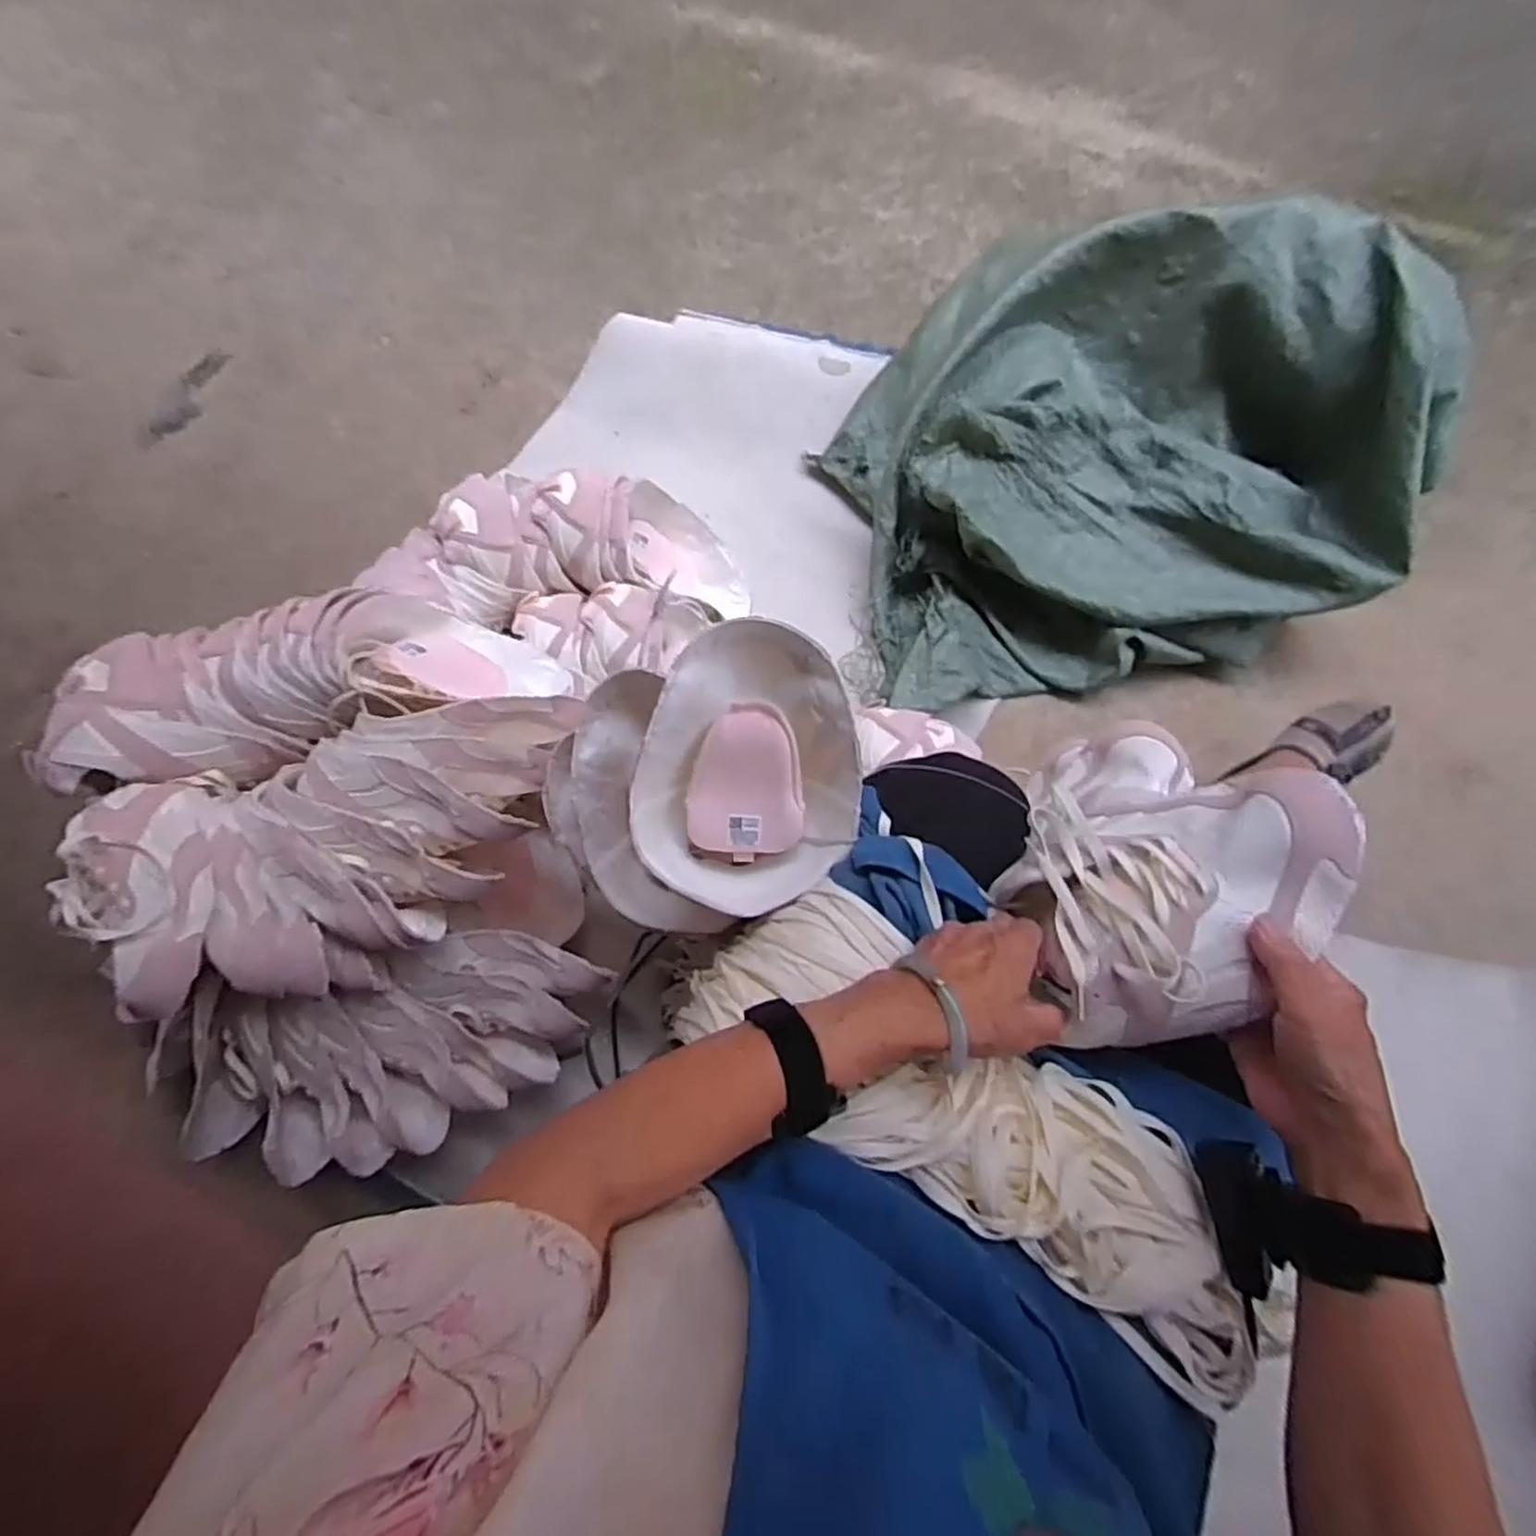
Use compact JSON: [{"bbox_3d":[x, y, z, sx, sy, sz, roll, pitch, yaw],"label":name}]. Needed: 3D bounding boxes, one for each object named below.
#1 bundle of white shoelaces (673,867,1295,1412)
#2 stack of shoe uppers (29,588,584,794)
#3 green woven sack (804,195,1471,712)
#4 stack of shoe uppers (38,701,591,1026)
[{"bbox_3d":[0.125,0.206,0.452,0.382,0.066,0.134,32,77,10],"label":"bundle of white shoelaces"},{"bbox_3d":[-0.425,-0.085,0.680,0.424,0.110,0.156,-17,70,-24],"label":"stack of shoe uppers"},{"bbox_3d":[0.452,-0.404,0.909,0.706,0.292,0.541,-12,74,-2],"label":"green woven sack"},{"bbox_3d":[-0.376,0.084,0.646,0.391,0.132,0.207,-13,74,-2],"label":"stack of shoe uppers"}]

